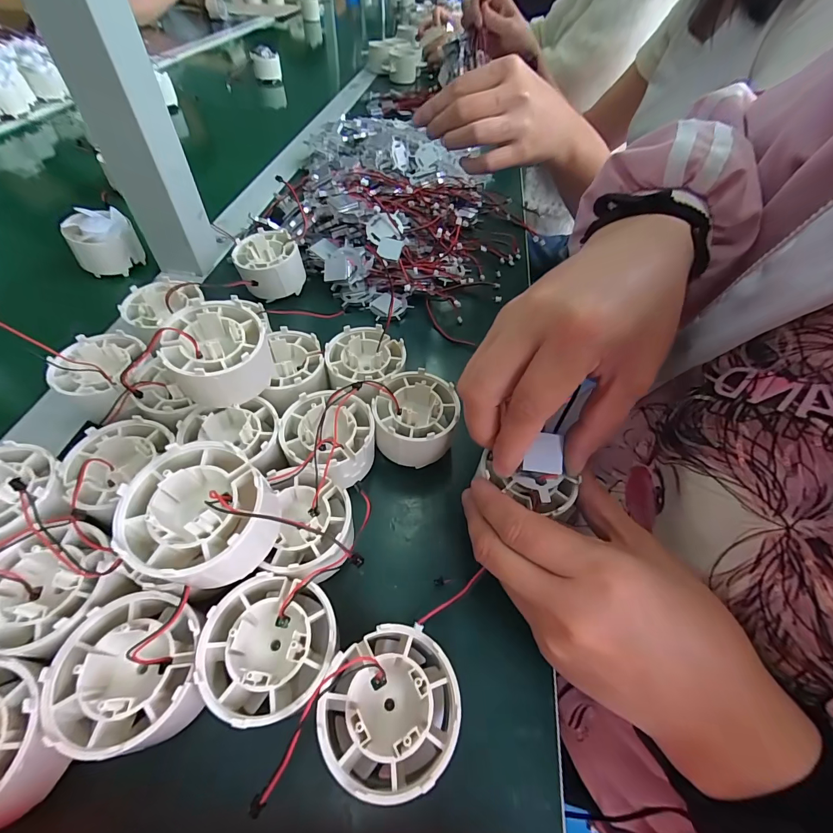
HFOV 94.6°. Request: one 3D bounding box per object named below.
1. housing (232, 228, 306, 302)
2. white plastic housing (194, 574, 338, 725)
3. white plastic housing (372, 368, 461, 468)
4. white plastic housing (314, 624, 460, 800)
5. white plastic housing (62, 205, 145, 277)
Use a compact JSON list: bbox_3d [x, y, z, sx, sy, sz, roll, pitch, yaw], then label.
[{"bbox_3d":[-0.123,-0.124,0.326,0.052,0.041,0.056,-25,59,-22],"label":"housing"},{"bbox_3d":[-0.059,0.098,0.164,0.050,0.036,0.049,2,53,-3],"label":"white plastic housing"},{"bbox_3d":[-0.001,0.003,0.234,0.048,0.033,0.054,3,52,-3],"label":"white plastic housing"},{"bbox_3d":[-0.011,0.115,0.154,0.049,0.038,0.050,1,53,-4],"label":"white plastic housing"},{"bbox_3d":[-0.277,-0.157,0.344,0.048,0.041,0.041,-17,56,-17],"label":"white plastic housing"}]

